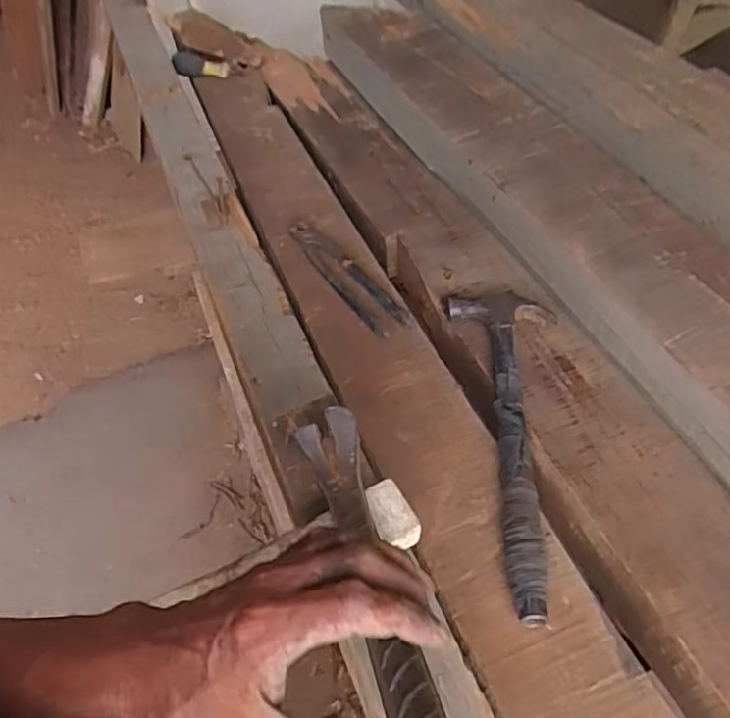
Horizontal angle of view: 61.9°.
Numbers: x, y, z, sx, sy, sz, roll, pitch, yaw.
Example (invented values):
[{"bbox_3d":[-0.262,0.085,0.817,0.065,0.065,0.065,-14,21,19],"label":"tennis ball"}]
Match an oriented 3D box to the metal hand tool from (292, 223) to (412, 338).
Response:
[{"bbox_3d":[-0.024,-0.096,0.714,0.047,0.018,0.200,-33,57,-21],"label":"metal hand tool"}]

